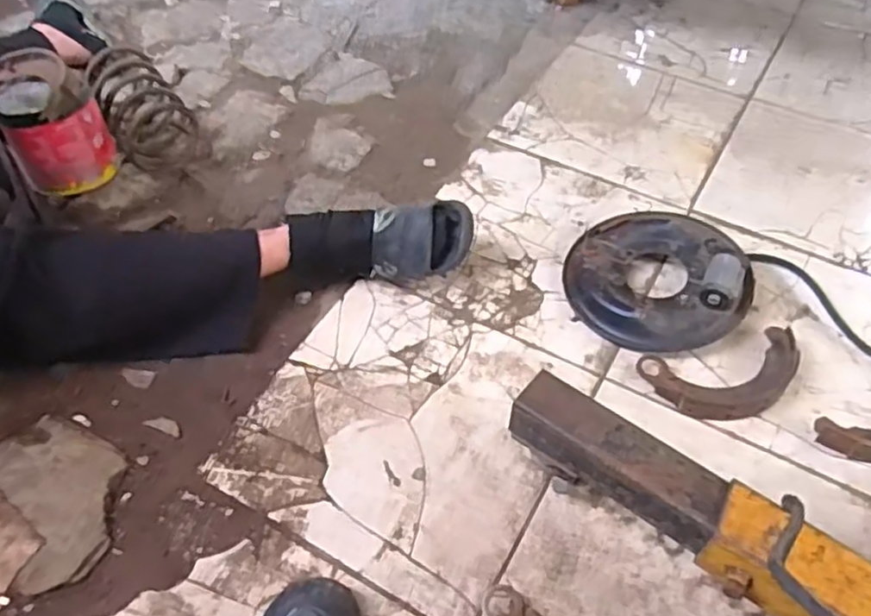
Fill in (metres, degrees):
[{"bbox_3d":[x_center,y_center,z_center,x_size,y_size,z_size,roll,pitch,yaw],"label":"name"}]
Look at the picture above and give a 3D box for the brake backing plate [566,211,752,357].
[{"bbox_3d":[0.340,-0.049,1.065,0.265,0.079,0.252,0,51,1],"label":"brake backing plate"}]

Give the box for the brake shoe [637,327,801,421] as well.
[{"bbox_3d":[0.412,0.098,0.974,0.228,0.031,0.122,-10,52,-7],"label":"brake shoe"}]

